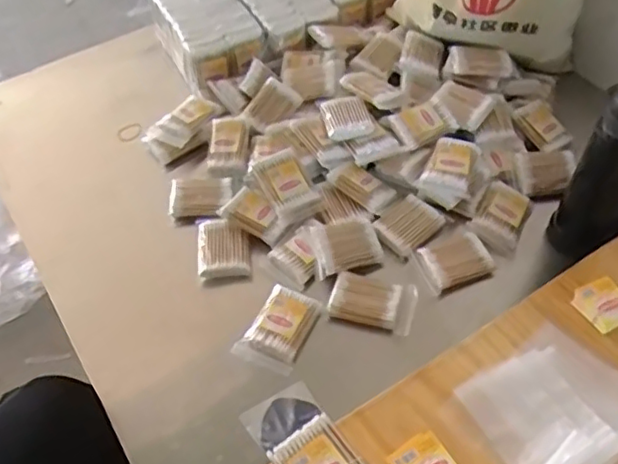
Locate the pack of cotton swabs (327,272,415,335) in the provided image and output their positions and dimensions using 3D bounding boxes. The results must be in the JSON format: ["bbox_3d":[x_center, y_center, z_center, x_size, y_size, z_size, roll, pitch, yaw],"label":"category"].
[{"bbox_3d":[0.072,0.074,0.677,0.090,0.023,0.063,15,53,14],"label":"pack of cotton swabs"}]

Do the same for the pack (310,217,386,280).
[{"bbox_3d":[0.042,0.010,0.706,0.080,0.018,0.066,-15,52,-10],"label":"pack"}]

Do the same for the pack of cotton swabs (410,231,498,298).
[{"bbox_3d":[0.163,0.031,0.707,0.082,0.022,0.063,-23,54,-16],"label":"pack of cotton swabs"}]

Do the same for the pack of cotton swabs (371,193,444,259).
[{"bbox_3d":[0.118,-0.010,0.735,0.075,0.015,0.059,-37,59,-25],"label":"pack of cotton swabs"}]

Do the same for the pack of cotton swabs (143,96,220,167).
[{"bbox_3d":[-0.178,-0.146,0.848,0.108,0.028,0.053,-45,61,-12],"label":"pack of cotton swabs"}]

